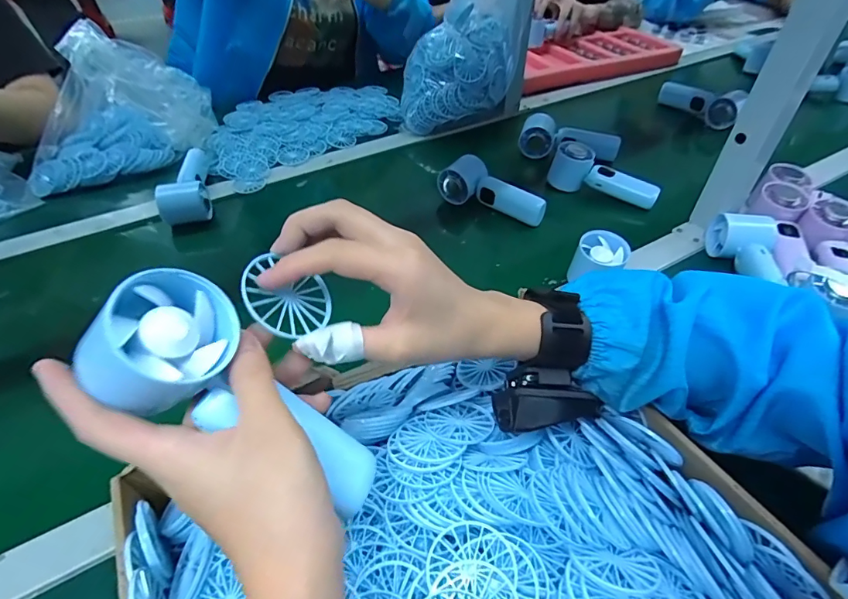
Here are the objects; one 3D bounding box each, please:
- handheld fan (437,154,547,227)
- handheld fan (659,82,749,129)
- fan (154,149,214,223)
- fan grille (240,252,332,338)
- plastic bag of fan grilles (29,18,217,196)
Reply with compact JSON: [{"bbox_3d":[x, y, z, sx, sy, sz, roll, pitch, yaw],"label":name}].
[{"bbox_3d":[0.099,-0.155,0.646,0.155,0.048,0.047,23,51,19],"label":"handheld fan"},{"bbox_3d":[0.519,-0.368,0.863,0.052,0.074,0.144,-28,54,-25],"label":"handheld fan"},{"bbox_3d":[-0.340,-0.175,0.663,0.057,0.046,0.159,-9,48,-10],"label":"fan"},{"bbox_3d":[-0.074,0.000,0.251,0.051,0.004,0.046,29,45,-30],"label":"fan grille"},{"bbox_3d":[-0.475,-0.303,0.691,0.264,0.173,0.130,-26,53,-23],"label":"plastic bag of fan grilles"}]

